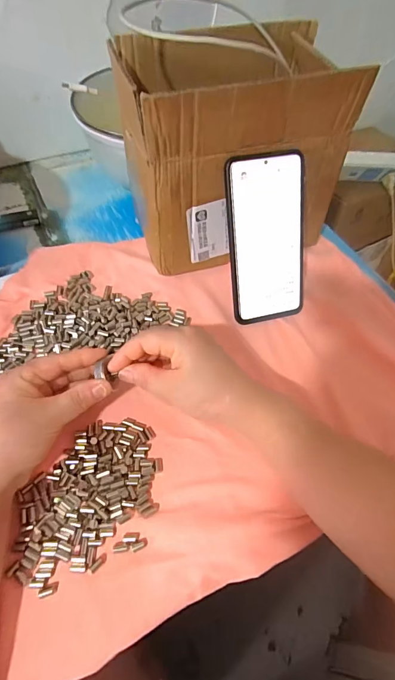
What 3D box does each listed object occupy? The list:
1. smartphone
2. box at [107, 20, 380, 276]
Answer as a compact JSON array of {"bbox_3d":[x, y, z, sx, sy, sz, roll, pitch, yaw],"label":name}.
[{"bbox_3d":[0.070,-0.096,0.380,0.077,0.159,0.010,-10,25,-9],"label":"smartphone"},{"bbox_3d":[0.031,-0.193,0.406,0.213,0.215,0.123,-13,56,-11],"label":"box"}]

